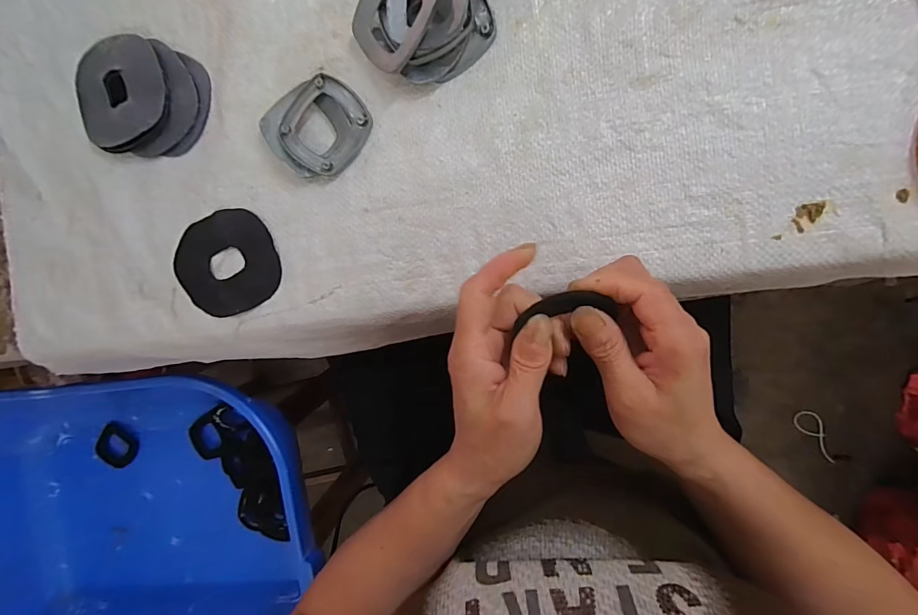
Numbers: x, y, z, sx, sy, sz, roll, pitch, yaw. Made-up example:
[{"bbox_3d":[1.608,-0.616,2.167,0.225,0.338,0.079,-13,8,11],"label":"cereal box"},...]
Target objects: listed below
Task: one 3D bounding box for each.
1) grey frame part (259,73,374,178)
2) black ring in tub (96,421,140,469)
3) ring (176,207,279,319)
[{"bbox_3d":[-0.103,-0.131,0.300,0.068,0.013,0.066,-43,87,9],"label":"grey frame part"},{"bbox_3d":[-0.526,0.216,0.639,0.058,0.018,0.056,24,97,7],"label":"black ring in tub"},{"bbox_3d":[-0.179,-0.034,0.320,0.080,0.005,0.077,1,94,9],"label":"ring"}]

